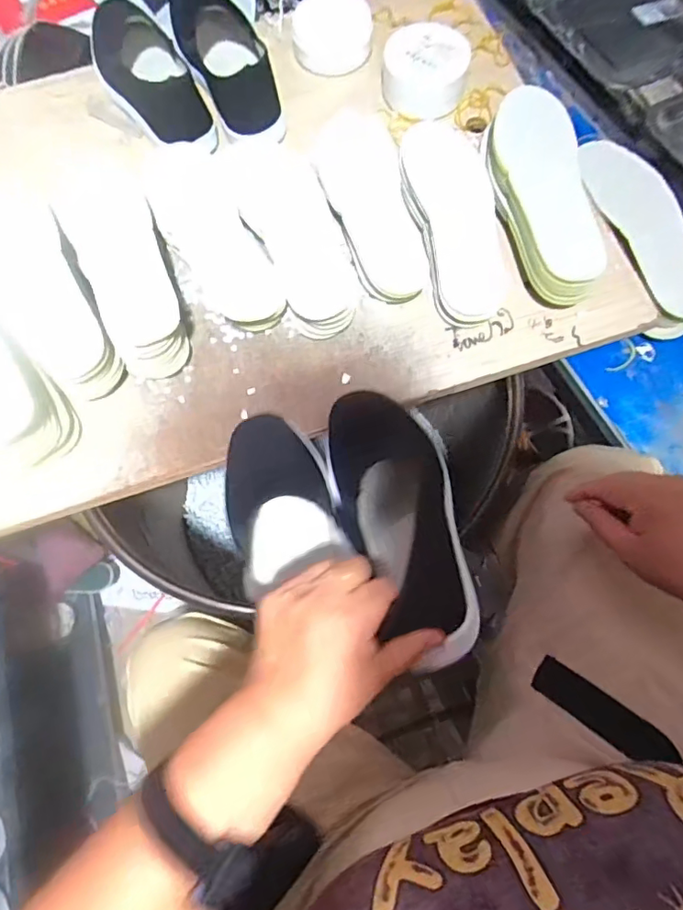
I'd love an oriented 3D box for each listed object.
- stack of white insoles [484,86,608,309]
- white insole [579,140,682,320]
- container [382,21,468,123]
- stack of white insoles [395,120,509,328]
[{"bbox_3d":[0.225,-0.291,0.616,0.096,0.073,0.263,-6,69,-1],"label":"stack of white insoles"},{"bbox_3d":[0.380,-0.288,0.686,0.029,0.095,0.274,-19,70,-6],"label":"white insole"},{"bbox_3d":[0.106,-0.481,0.674,0.105,0.059,0.089,-8,69,-2],"label":"container"},{"bbox_3d":[0.126,-0.289,0.627,0.101,0.053,0.283,-6,69,-1],"label":"stack of white insoles"}]

